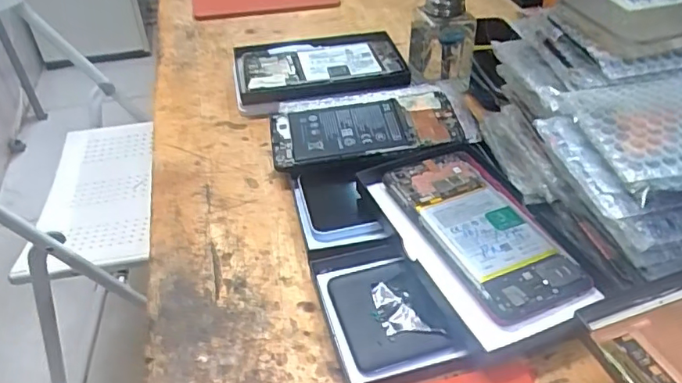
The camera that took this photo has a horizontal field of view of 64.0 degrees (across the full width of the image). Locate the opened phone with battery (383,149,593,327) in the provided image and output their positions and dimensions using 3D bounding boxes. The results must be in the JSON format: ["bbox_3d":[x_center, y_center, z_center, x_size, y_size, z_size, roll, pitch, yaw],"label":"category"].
[{"bbox_3d":[0.099,0.024,0.387,0.074,0.009,0.155,-20,47,-18],"label":"opened phone with battery"}]

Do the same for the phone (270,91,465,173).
[{"bbox_3d":[0.022,-0.057,0.491,0.167,0.010,0.082,-6,43,-4],"label":"phone"}]

